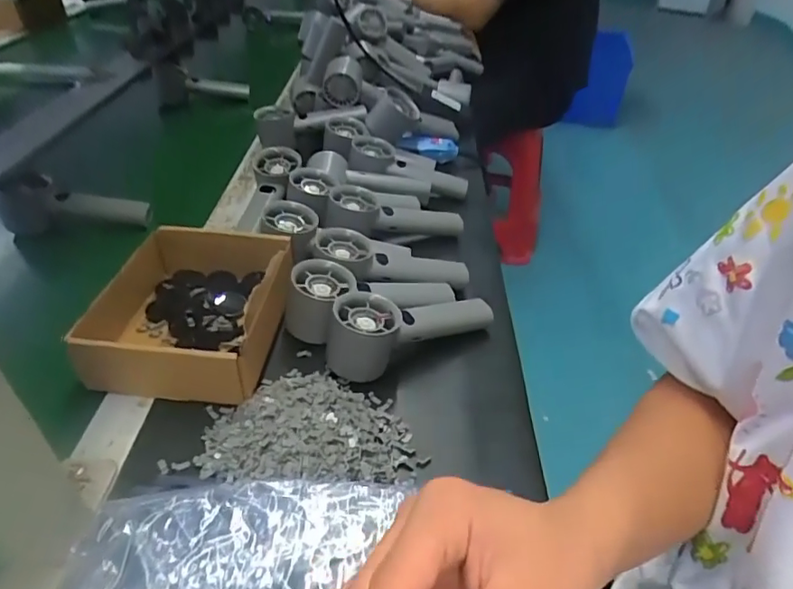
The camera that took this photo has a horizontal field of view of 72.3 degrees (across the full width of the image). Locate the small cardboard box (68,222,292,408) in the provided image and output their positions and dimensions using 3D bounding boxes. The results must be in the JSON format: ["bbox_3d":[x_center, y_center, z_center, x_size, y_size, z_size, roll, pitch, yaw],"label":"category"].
[{"bbox_3d":[-0.176,0.004,0.472,0.152,0.057,0.163,3,39,2],"label":"small cardboard box"}]

